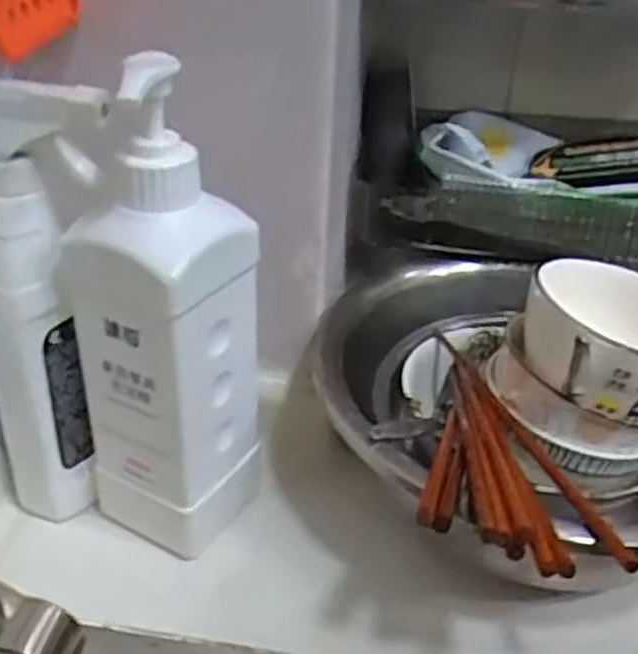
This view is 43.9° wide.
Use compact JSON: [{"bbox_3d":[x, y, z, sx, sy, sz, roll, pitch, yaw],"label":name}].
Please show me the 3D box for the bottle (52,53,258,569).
[{"bbox_3d":[-0.084,0.000,0.439,0.076,0.287,0.074,18,36,23],"label":"bottle"}]

